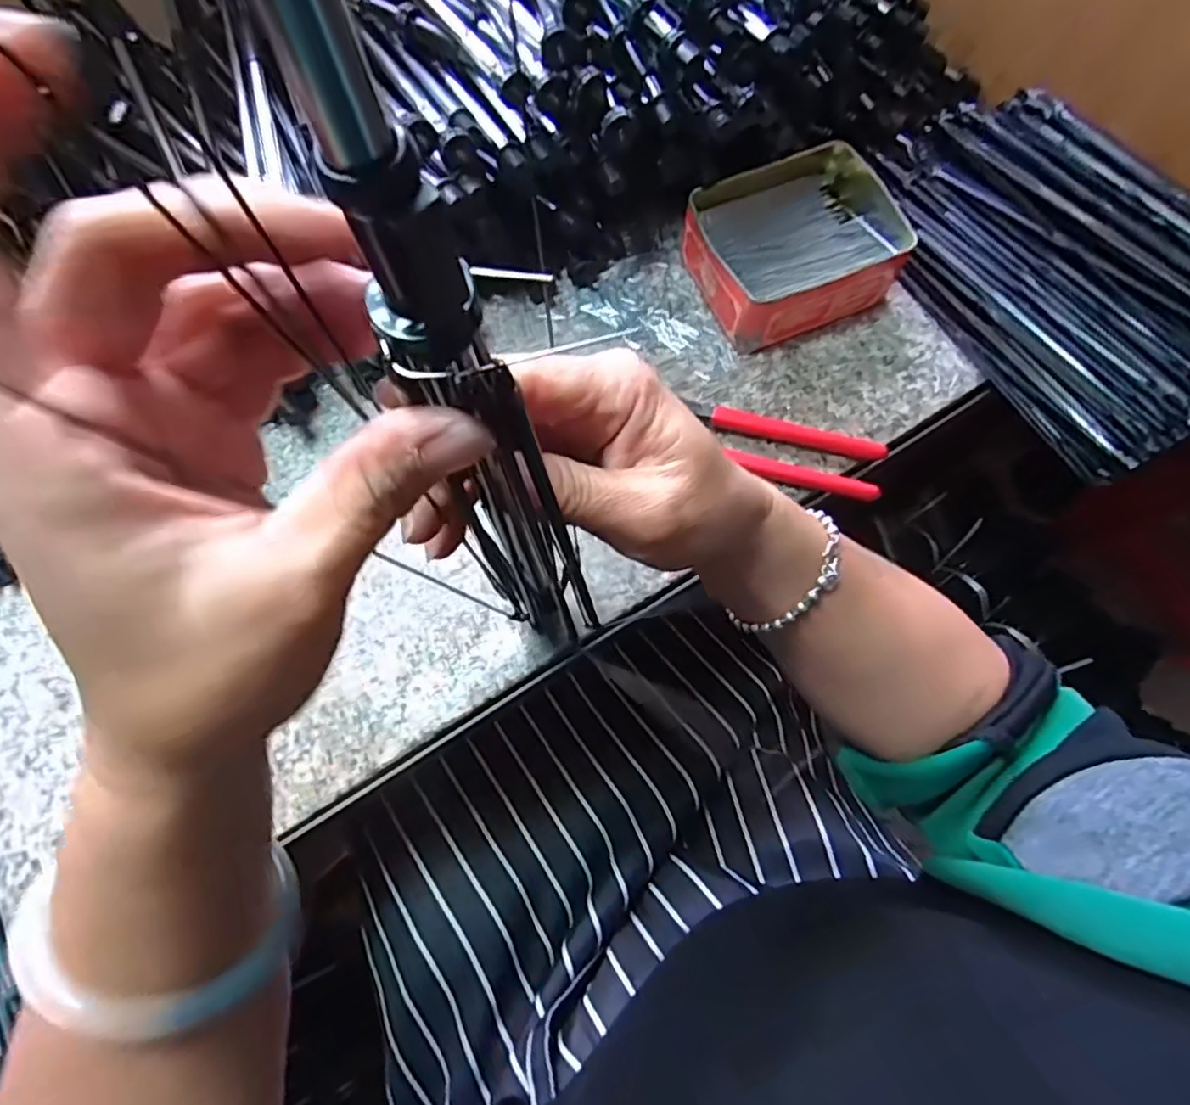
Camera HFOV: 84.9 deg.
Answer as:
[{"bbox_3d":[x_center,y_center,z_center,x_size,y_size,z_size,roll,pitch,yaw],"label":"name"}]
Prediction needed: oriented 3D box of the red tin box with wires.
[{"bbox_3d":[0.126,-0.201,0.421,0.127,0.046,0.109,-25,73,-9],"label":"red tin box with wires"}]

